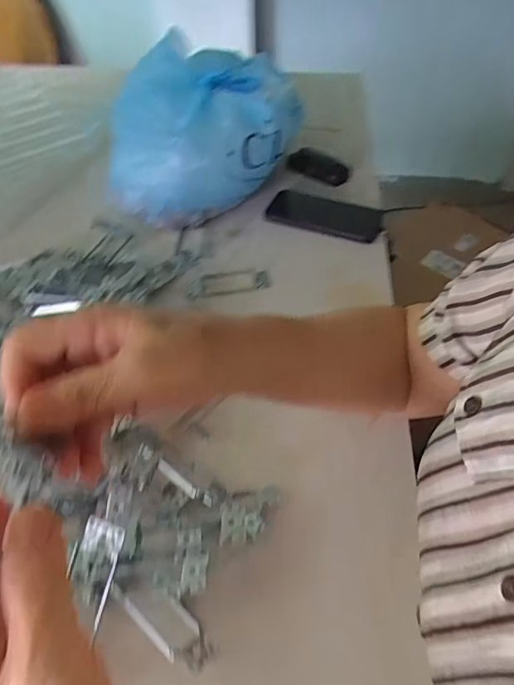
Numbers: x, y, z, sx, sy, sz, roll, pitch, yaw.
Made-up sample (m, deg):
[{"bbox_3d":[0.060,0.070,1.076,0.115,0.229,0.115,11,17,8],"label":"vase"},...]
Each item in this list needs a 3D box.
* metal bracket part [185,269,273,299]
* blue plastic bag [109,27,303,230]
[{"bbox_3d":[-0.038,-0.078,0.633,0.108,0.010,0.038,-10,48,-9],"label":"metal bracket part"},{"bbox_3d":[-0.083,-0.311,0.732,0.276,0.169,0.232,-2,47,-1],"label":"blue plastic bag"}]

